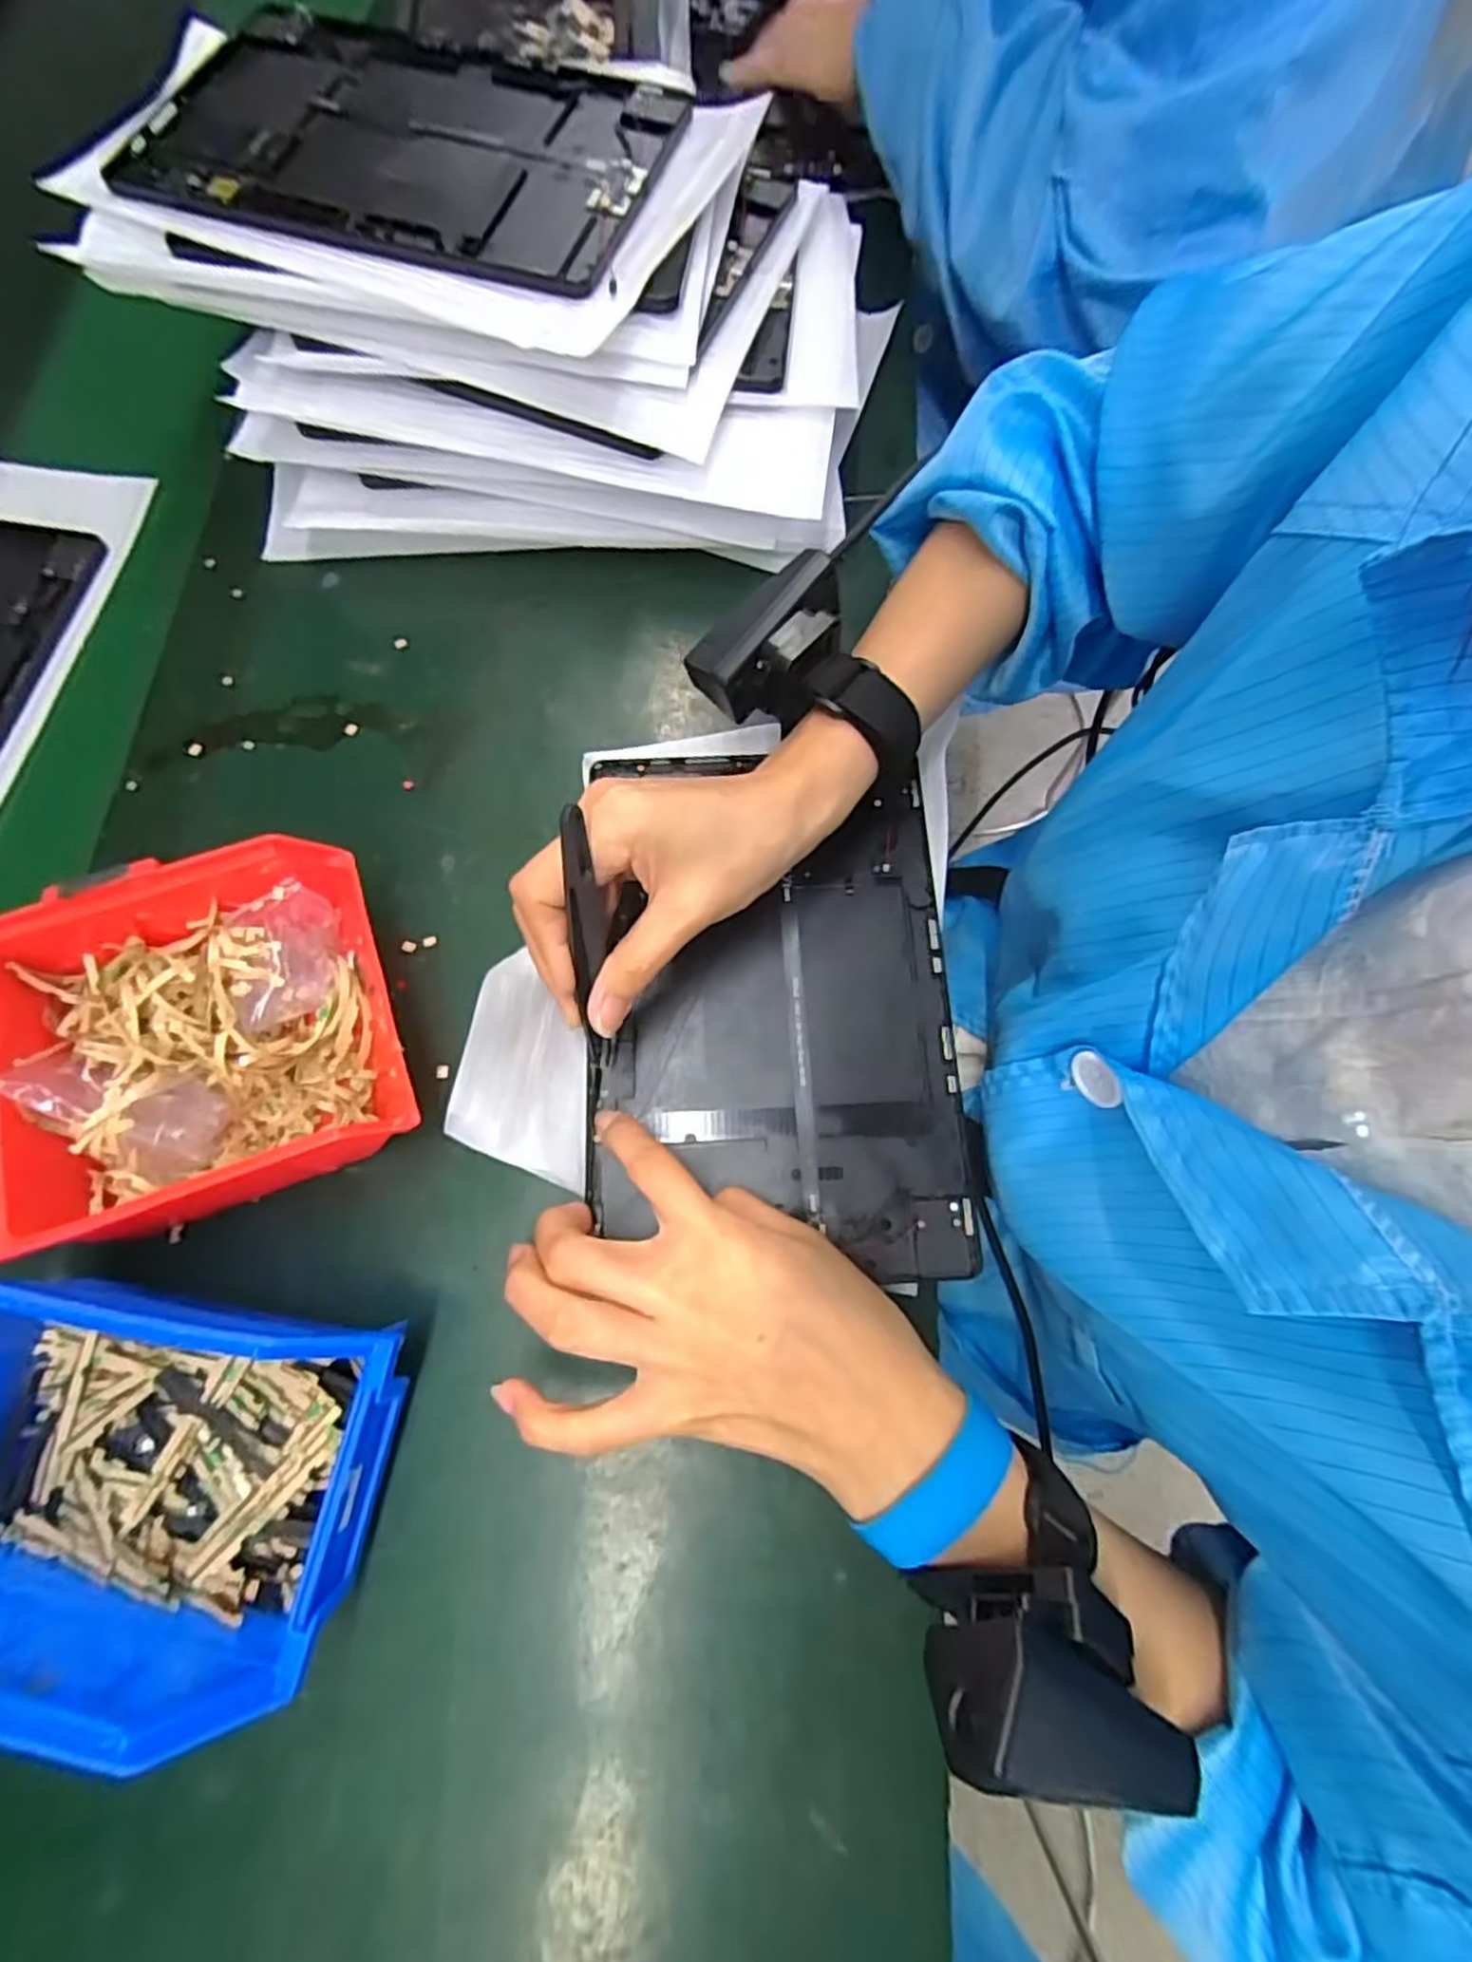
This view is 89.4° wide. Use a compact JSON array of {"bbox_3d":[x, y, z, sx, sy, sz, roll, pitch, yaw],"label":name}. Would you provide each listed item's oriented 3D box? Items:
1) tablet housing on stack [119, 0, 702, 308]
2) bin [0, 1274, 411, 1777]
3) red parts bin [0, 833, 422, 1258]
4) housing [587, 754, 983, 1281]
[{"bbox_3d":[-0.162,-0.402,0.356,0.246,0.007,0.157,15,72,3],"label":"tablet housing on stack"},{"bbox_3d":[-0.203,0.155,0.245,0.159,0.079,0.104,11,74,4],"label":"bin"},{"bbox_3d":[-0.199,0.024,0.288,0.132,0.070,0.121,-18,74,-4],"label":"red parts bin"},{"bbox_3d":[0.016,0.005,0.326,0.154,0.009,0.228,-2,73,0],"label":"housing"}]

